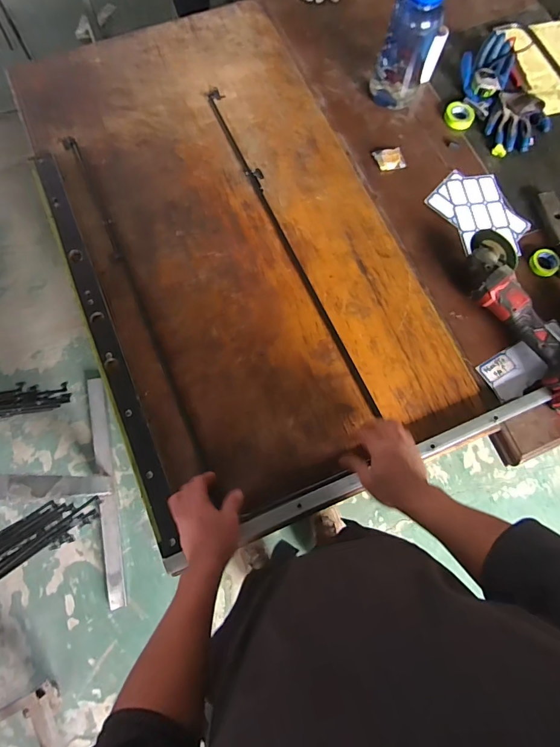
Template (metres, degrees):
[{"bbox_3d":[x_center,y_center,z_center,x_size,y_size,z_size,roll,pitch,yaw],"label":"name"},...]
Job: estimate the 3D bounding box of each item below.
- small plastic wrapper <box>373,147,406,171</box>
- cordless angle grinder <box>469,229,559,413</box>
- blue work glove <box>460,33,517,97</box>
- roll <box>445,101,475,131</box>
[{"bbox_3d":[0.241,-0.473,0.890,0.060,0.016,0.057,-12,75,-5],"label":"small plastic wrapper"},{"bbox_3d":[0.471,-0.091,0.763,0.119,0.088,0.393,-32,78,-9],"label":"cordless angle grinder"},{"bbox_3d":[0.490,-0.733,0.955,0.115,0.029,0.180,23,75,5],"label":"blue work glove"},{"bbox_3d":[0.416,-0.595,0.938,0.069,0.018,0.062,29,76,6],"label":"roll"}]

